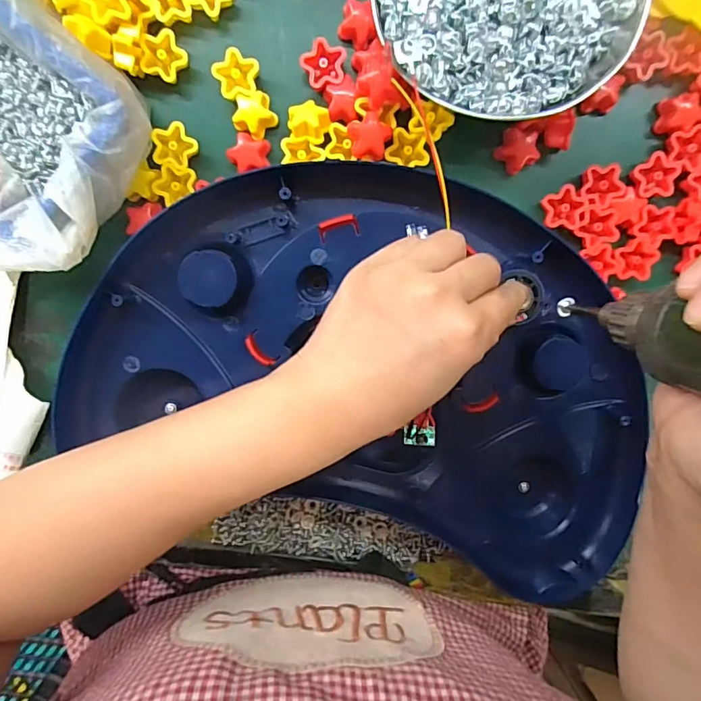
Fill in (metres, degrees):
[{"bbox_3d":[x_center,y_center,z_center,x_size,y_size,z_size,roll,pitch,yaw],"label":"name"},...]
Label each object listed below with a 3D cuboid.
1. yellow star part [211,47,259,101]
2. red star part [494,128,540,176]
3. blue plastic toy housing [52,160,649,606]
[{"bbox_3d":[-0.066,-0.163,0.284,0.026,0.015,0.023,-28,98,2],"label":"yellow star part"},{"bbox_3d":[0.102,-0.123,0.290,0.023,0.009,0.025,-44,97,4],"label":"red star part"},{"bbox_3d":[0.024,0.005,0.290,0.339,0.039,0.214,21,97,-5],"label":"blue plastic toy housing"}]

